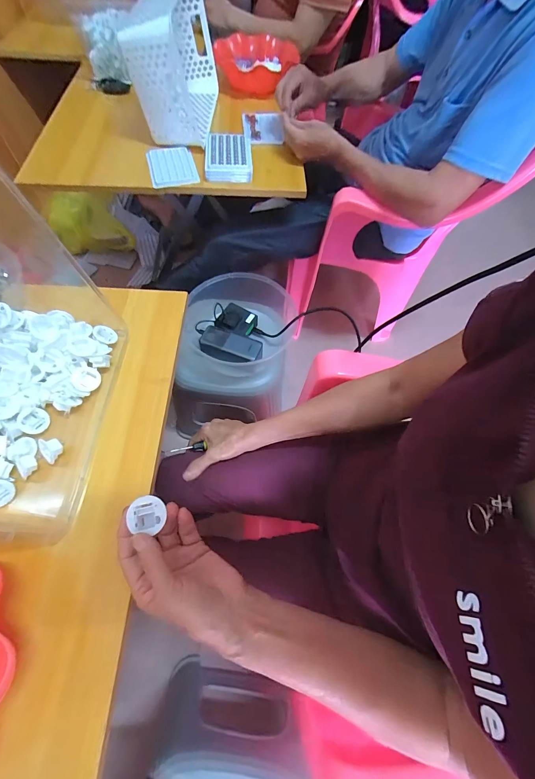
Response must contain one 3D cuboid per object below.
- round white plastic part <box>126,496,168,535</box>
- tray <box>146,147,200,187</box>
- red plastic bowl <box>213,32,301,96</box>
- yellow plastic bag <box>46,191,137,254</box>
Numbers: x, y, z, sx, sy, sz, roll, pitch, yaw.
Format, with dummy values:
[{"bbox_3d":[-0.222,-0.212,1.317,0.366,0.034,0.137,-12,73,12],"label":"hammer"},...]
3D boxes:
[{"bbox_3d":[-0.103,0.108,0.271,0.029,0.008,0.028,0,63,-3],"label":"round white plastic part"},{"bbox_3d":[-0.204,-0.480,0.668,0.096,0.009,0.128,-14,65,-10],"label":"tray"},{"bbox_3d":[-0.024,-0.873,0.846,0.203,0.078,0.248,13,63,4],"label":"red plastic bowl"},{"bbox_3d":[-0.659,-0.602,1.164,0.291,0.174,0.102,-6,64,-6],"label":"yellow plastic bag"}]

